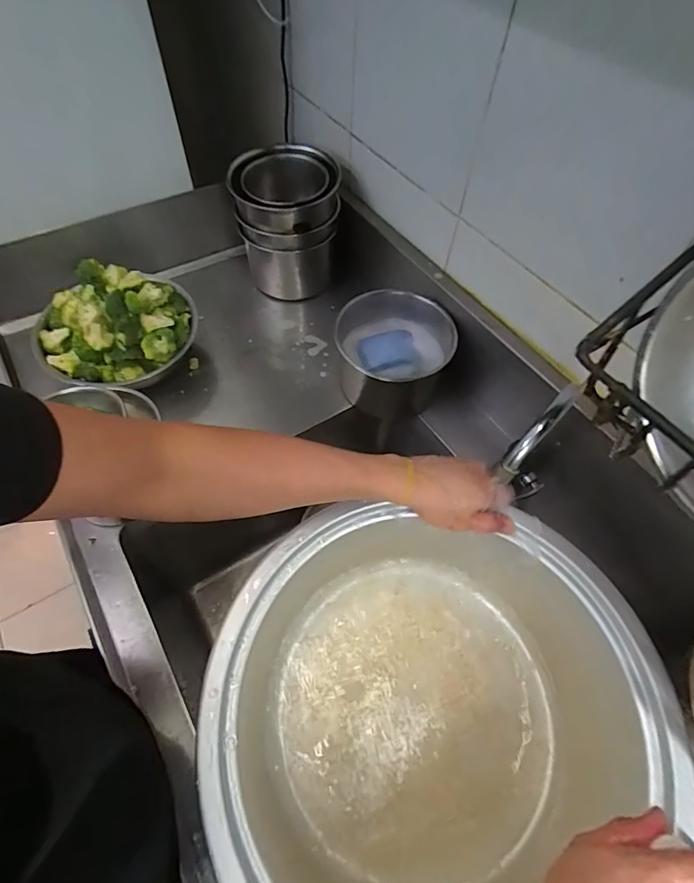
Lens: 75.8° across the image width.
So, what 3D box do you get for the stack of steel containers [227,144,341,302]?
[{"bbox_3d":[-0.117,-0.419,0.885,0.182,0.224,0.183,-12,59,-9],"label":"stack of steel containers"}]

